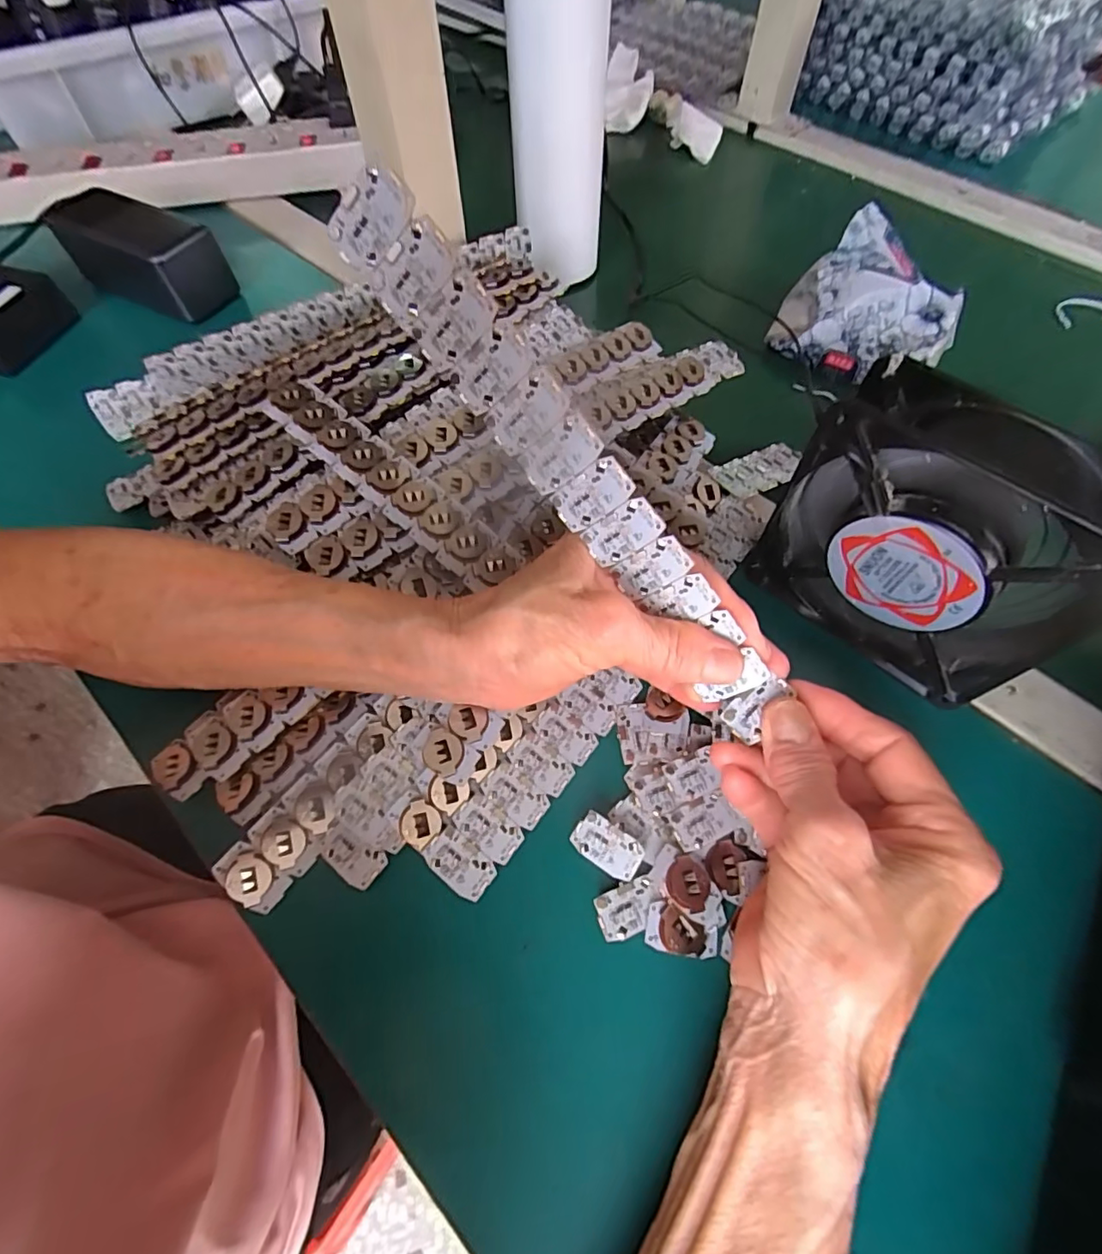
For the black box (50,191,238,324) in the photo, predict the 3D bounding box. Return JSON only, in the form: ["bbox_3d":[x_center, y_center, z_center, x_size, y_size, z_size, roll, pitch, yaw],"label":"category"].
[{"bbox_3d":[-0.310,-0.285,0.422,0.129,0.049,0.059,25,66,14],"label":"black box"}]

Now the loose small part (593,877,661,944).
[{"bbox_3d":[0.033,0.117,0.229,0.028,0.004,0.019,-25,65,-11],"label":"loose small part"}]

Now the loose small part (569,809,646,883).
[{"bbox_3d":[0.024,0.095,0.239,0.030,0.006,0.017,31,68,16],"label":"loose small part"}]

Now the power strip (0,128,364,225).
[{"bbox_3d":[-0.352,-0.403,0.488,0.358,0.037,0.052,-8,63,-3],"label":"power strip"}]

